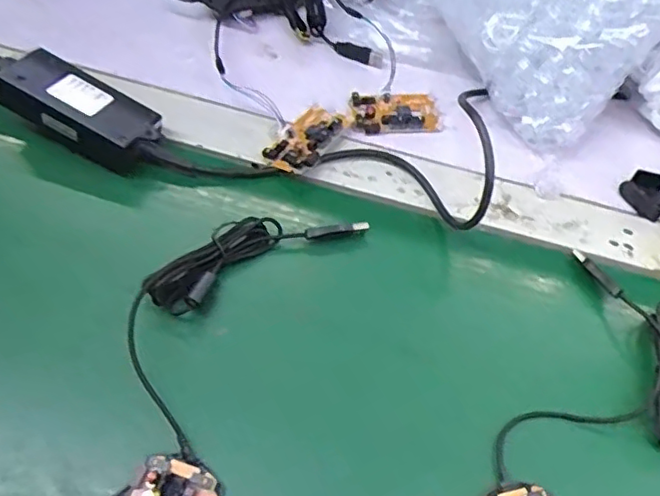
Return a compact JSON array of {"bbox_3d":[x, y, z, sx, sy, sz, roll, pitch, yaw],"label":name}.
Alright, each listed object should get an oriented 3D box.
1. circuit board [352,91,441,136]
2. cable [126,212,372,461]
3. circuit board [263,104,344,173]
[{"bbox_3d":[0.058,-0.121,0.550,0.077,0.014,0.043,-3,59,-6],"label":"circuit board"},{"bbox_3d":[-0.071,0.029,0.442,0.092,0.029,0.204,33,62,16],"label":"cable"},{"bbox_3d":[-0.020,-0.093,0.524,0.041,0.017,0.073,32,62,15],"label":"circuit board"}]

